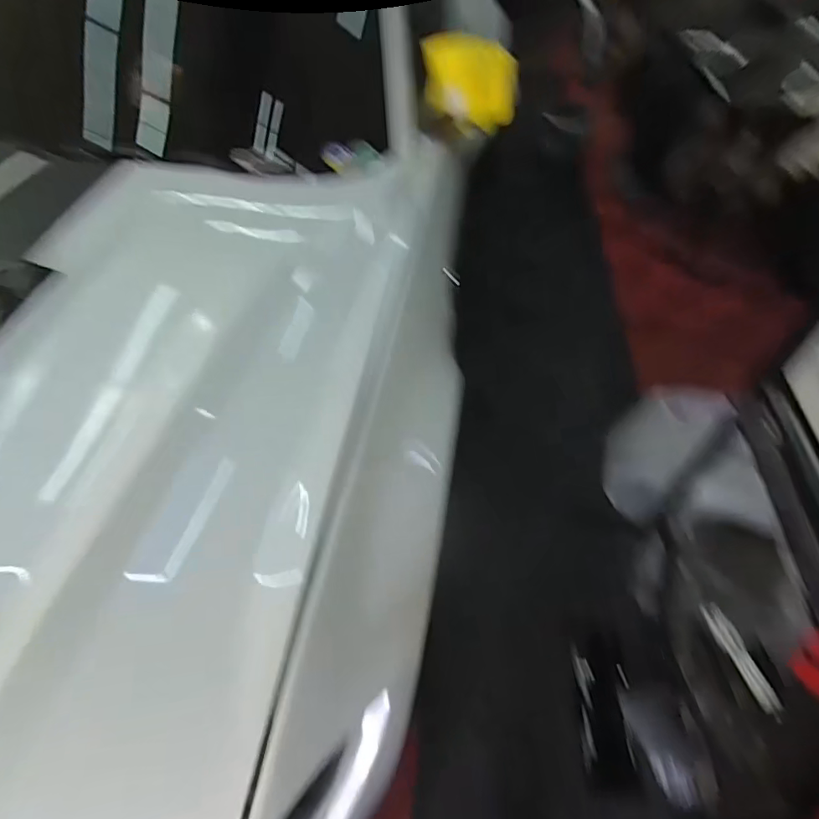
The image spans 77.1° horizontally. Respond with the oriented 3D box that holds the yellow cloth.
[{"bbox_3d":[0.155,-0.851,1.335,0.248,0.215,0.064,8,19,13],"label":"yellow cloth"}]

